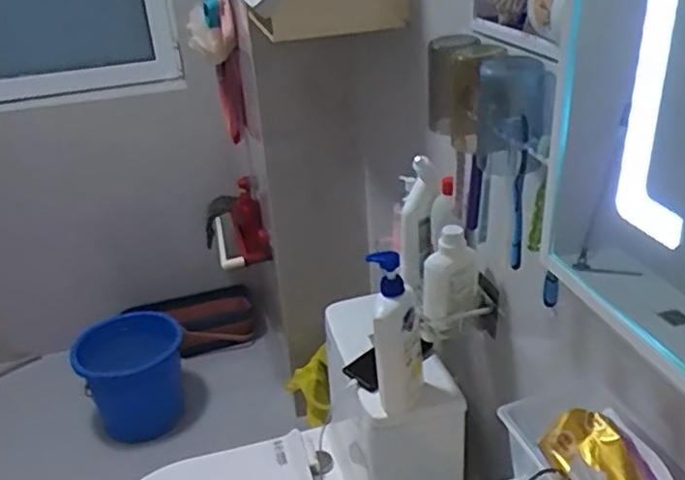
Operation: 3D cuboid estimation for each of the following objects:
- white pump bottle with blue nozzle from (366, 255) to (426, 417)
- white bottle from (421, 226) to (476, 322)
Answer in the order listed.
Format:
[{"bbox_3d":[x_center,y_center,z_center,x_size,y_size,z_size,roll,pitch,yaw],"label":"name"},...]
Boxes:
[{"bbox_3d":[0.087,0.149,1.022,0.080,0.280,0.091,-3,28,2],"label":"white pump bottle with blue nozzle"},{"bbox_3d":[0.173,0.056,1.036,0.087,0.147,0.067,2,28,11],"label":"white bottle"}]

